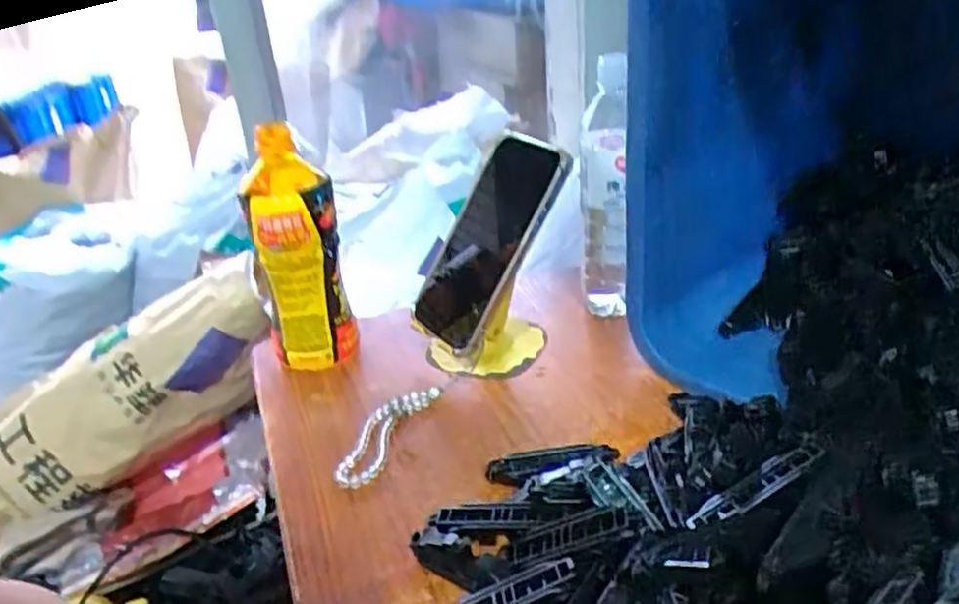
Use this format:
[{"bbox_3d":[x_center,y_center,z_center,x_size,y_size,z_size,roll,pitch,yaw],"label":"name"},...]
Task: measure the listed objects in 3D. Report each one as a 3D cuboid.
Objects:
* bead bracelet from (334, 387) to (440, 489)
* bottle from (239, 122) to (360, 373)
[{"bbox_3d":[-0.065,0.090,0.489,0.032,0.009,0.103,8,30,24],"label":"bead bracelet"},{"bbox_3d":[-0.142,-0.036,0.556,0.066,0.185,0.070,-9,28,-8],"label":"bottle"}]

